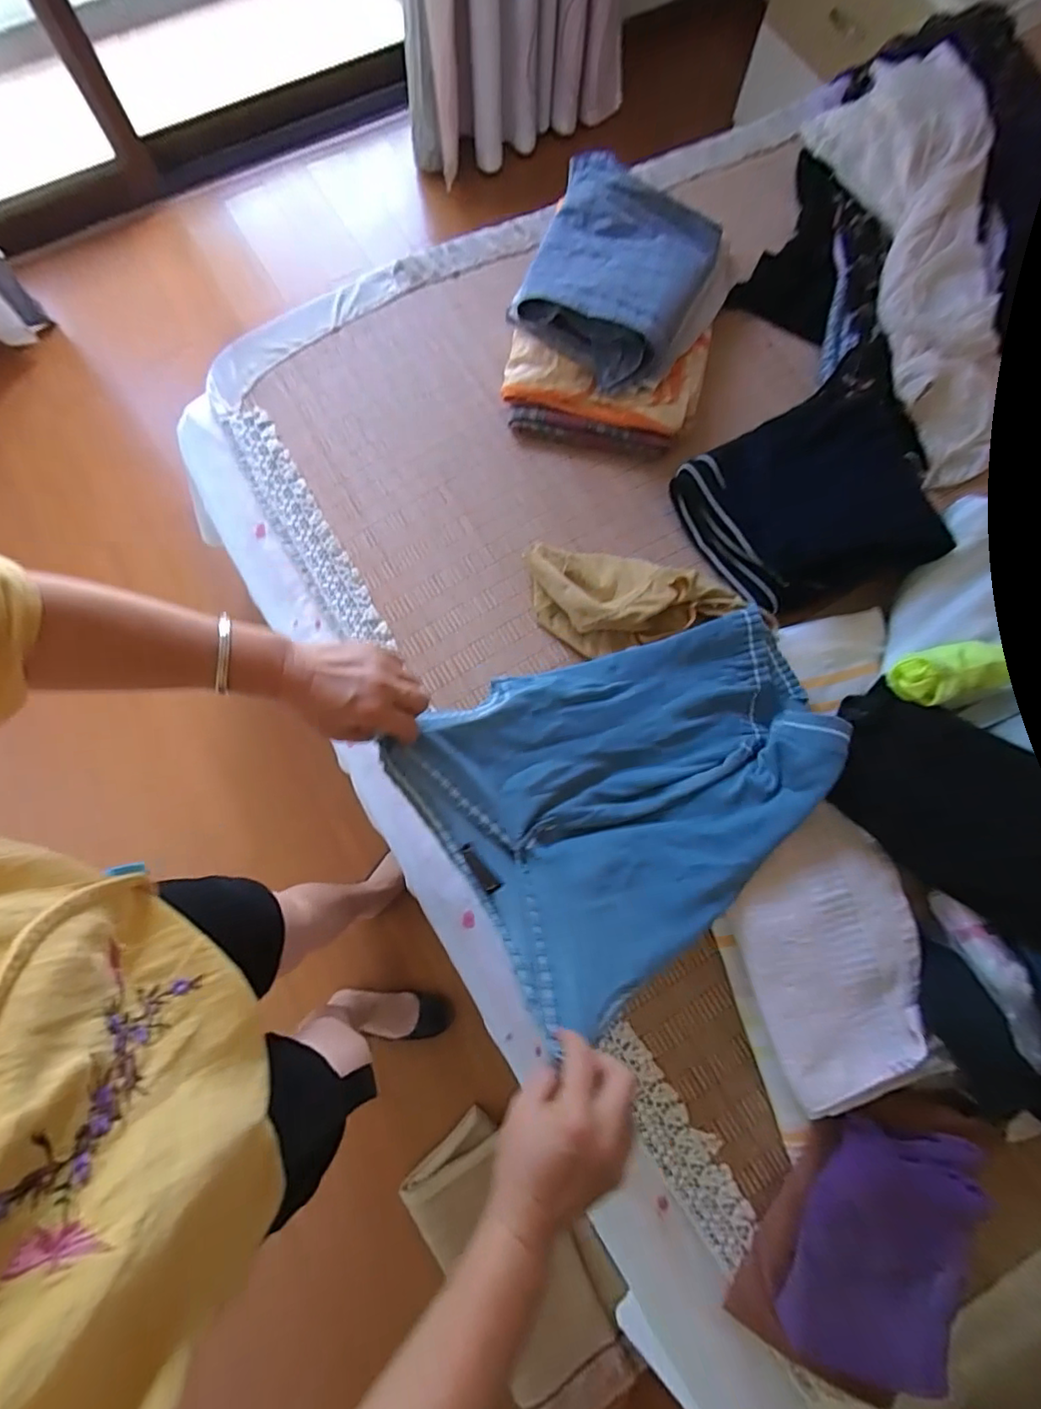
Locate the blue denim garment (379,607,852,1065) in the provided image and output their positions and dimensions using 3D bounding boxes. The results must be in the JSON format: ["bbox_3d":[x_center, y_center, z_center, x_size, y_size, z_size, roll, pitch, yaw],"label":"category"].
[{"bbox_3d":[0.132,0.059,0.559,0.418,0.147,0.297,-32,79,-9],"label":"blue denim garment"}]

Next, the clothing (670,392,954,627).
[{"bbox_3d":[0.396,-0.273,0.707,0.328,0.080,0.282,-32,79,-9],"label":"clothing"}]

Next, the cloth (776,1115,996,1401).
[{"bbox_3d":[0.343,0.512,0.529,0.145,0.054,0.222,17,76,2],"label":"cloth"}]

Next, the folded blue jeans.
[{"bbox_3d":[0.127,-0.573,0.746,0.218,0.067,0.293,23,77,4],"label":"folded blue jeans"}]

